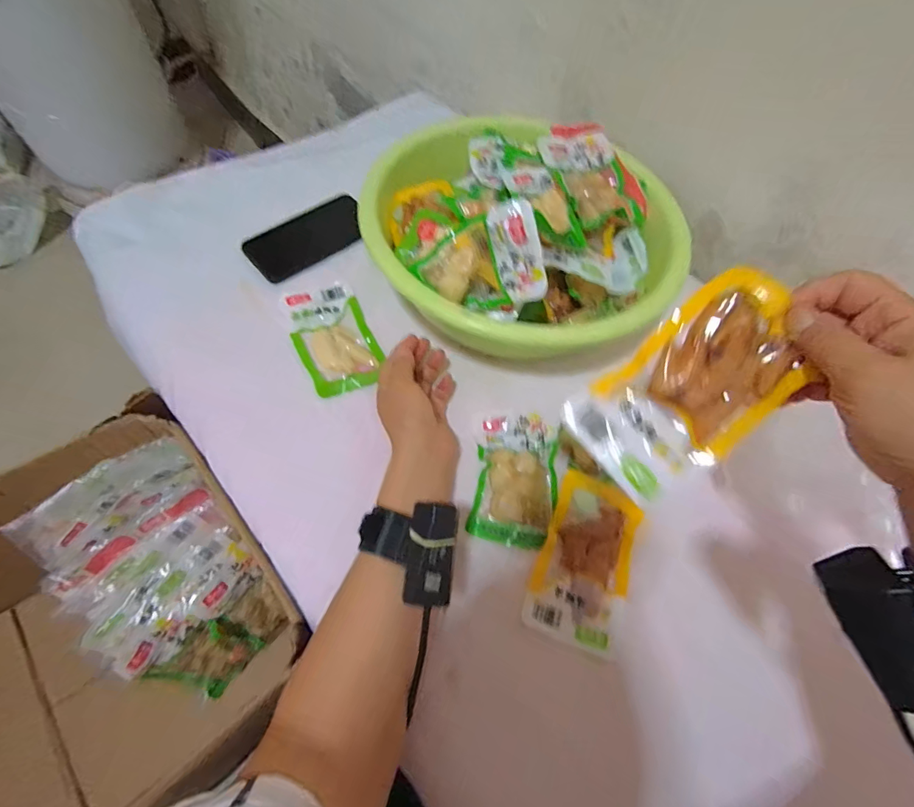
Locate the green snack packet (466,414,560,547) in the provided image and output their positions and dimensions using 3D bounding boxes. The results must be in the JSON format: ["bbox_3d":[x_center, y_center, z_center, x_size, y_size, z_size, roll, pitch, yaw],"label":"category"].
[{"bbox_3d":[0.056,0.065,0.407,0.074,0.015,0.121,10,61,1],"label":"green snack packet"}]

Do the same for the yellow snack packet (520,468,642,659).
[{"bbox_3d":[0.114,0.134,0.380,0.079,0.017,0.139,20,61,7],"label":"yellow snack packet"}]

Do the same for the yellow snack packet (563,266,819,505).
[{"bbox_3d":[0.137,-0.008,0.260,0.134,0.015,0.077,-44,82,15],"label":"yellow snack packet"}]

